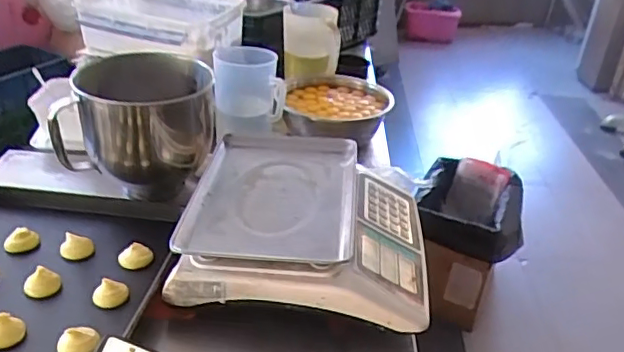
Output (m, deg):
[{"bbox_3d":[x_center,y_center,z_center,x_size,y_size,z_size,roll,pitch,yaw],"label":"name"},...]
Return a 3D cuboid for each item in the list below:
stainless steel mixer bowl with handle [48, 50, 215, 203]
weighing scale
[{"bbox_3d":[-0.299,-0.080,0.998,0.220,0.206,0.198,5,31,3],"label":"stainless steel mixer bowl with handle"},{"bbox_3d":[0.000,0.063,0.876,0.342,0.093,0.342,6,31,4],"label":"weighing scale"}]

